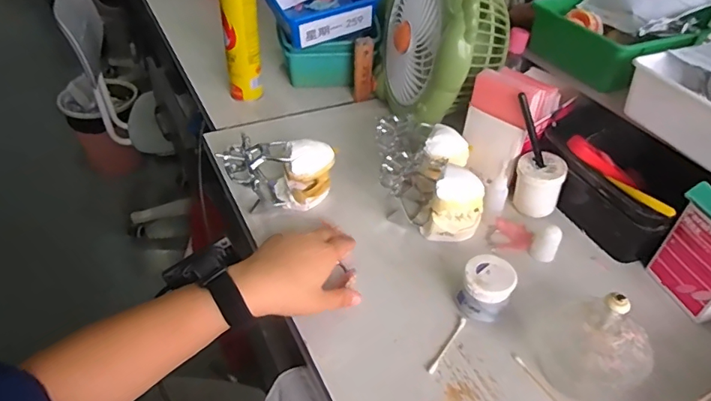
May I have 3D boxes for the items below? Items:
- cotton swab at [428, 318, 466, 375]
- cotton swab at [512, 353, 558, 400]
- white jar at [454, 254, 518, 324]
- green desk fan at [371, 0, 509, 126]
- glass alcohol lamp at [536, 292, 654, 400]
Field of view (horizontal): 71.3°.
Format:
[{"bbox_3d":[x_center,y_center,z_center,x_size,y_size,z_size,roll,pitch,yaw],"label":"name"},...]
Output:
[{"bbox_3d":[0.090,0.140,0.481,0.006,0.004,0.073,27,46,24],"label":"cotton swab"},{"bbox_3d":[0.175,0.172,0.460,0.006,0.004,0.078,-22,48,-27],"label":"cotton swab"},{"bbox_3d":[0.132,0.091,0.508,0.053,0.047,0.056,2,42,-2],"label":"white jar"},{"bbox_3d":[0.124,-0.242,0.707,0.131,0.235,0.236,-9,43,-15],"label":"green desk fan"},{"bbox_3d":[0.211,0.124,0.434,0.085,0.099,0.082,2,42,-2],"label":"glass alcohol lamp"}]

